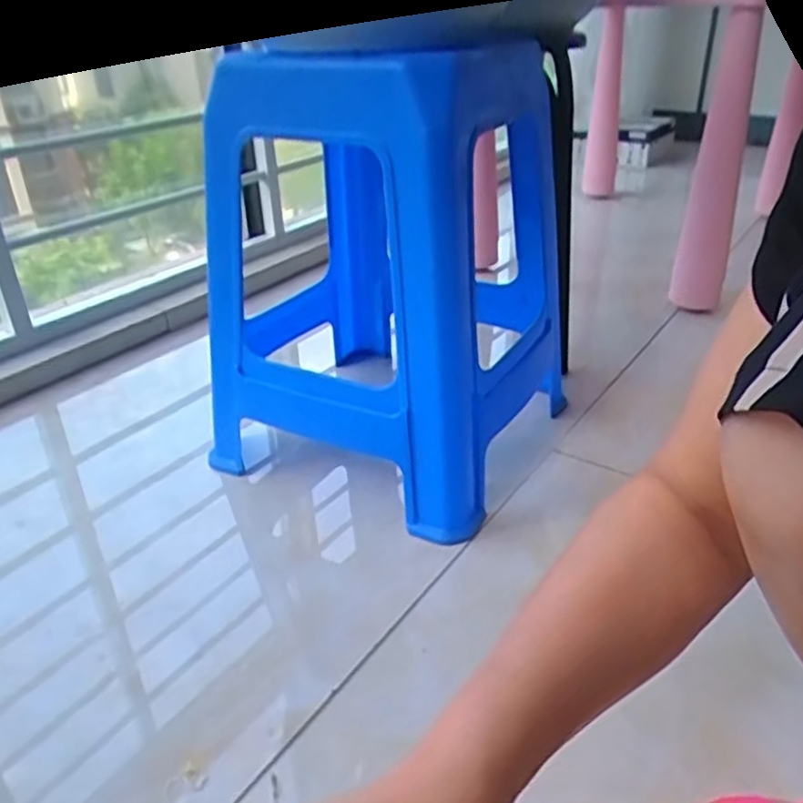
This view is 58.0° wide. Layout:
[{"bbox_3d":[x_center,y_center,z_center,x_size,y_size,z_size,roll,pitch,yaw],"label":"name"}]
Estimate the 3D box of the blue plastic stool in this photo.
[{"bbox_3d":[-0.008,-0.172,0.885,0.352,0.453,0.413,14,32,26],"label":"blue plastic stool"}]

